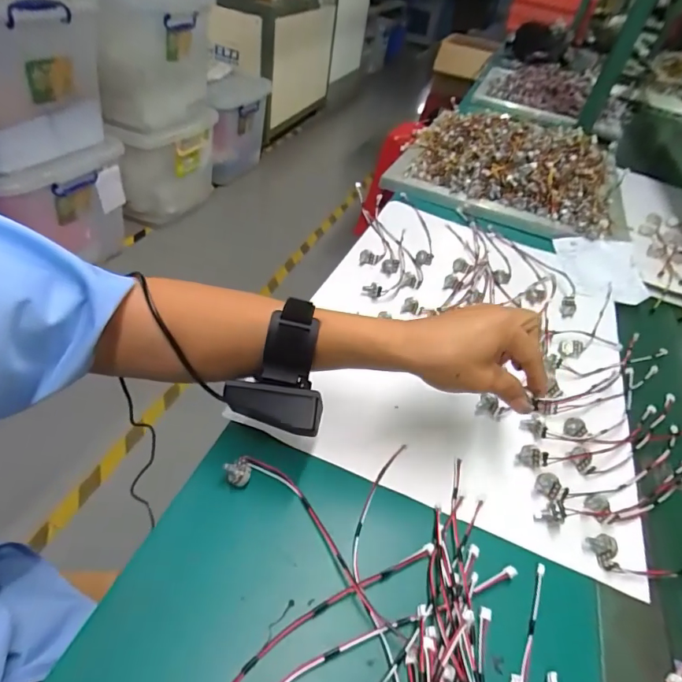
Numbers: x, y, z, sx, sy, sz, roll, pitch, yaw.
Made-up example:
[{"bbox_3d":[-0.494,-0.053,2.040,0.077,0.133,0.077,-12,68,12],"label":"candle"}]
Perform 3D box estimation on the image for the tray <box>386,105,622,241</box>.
[{"bbox_3d":[0.336,-0.348,0.870,0.411,0.077,0.396,21,43,12],"label":"tray"}]

